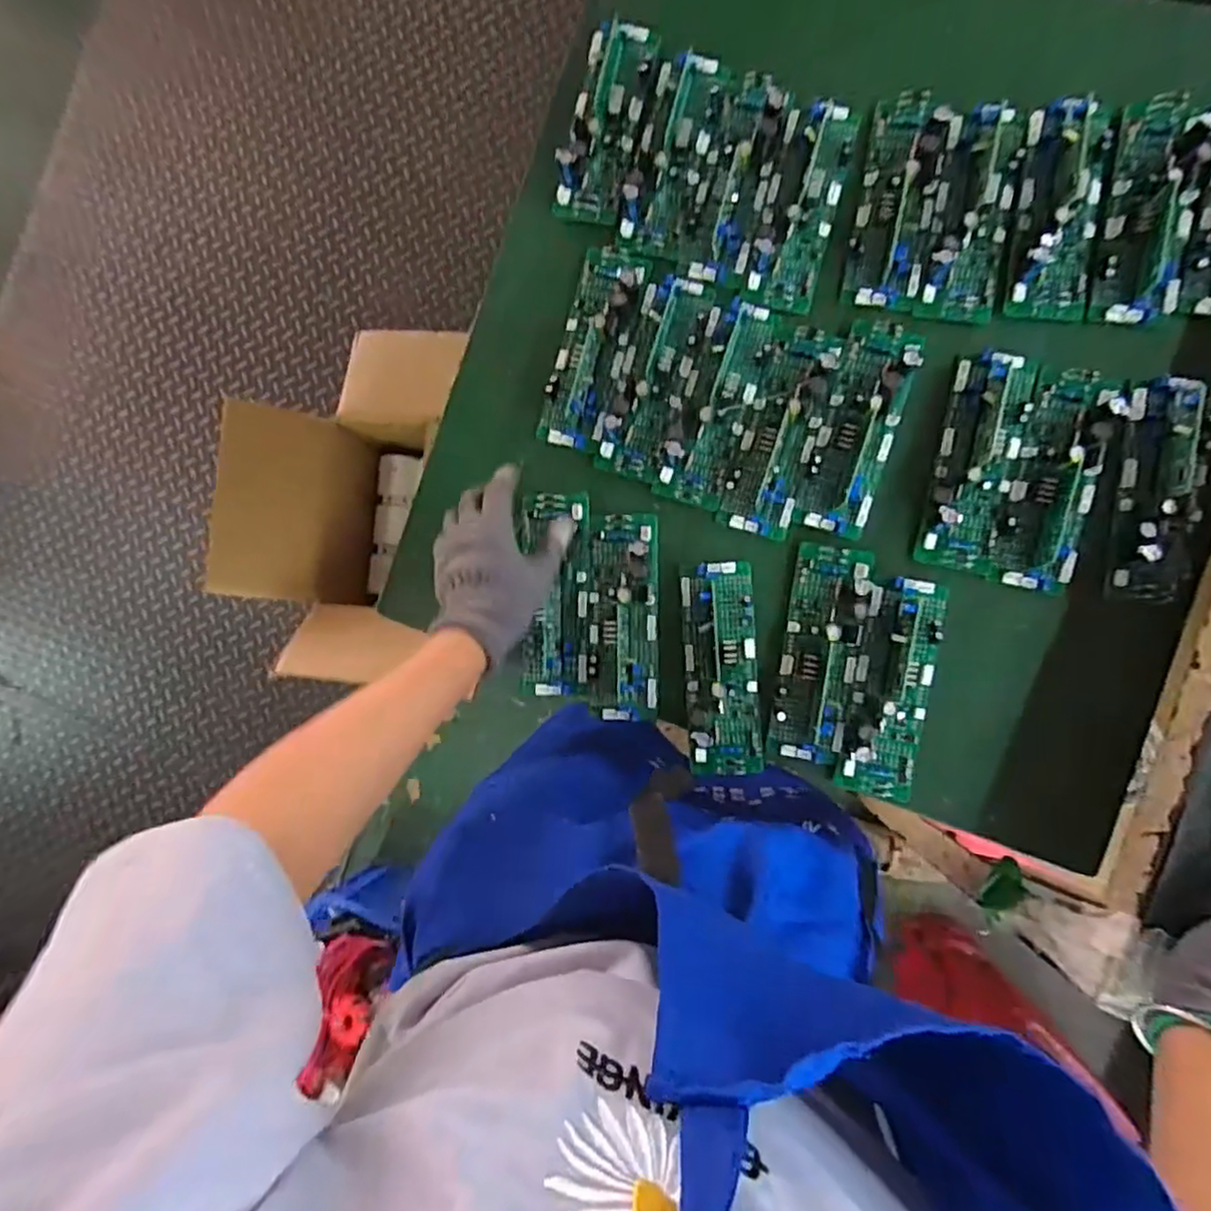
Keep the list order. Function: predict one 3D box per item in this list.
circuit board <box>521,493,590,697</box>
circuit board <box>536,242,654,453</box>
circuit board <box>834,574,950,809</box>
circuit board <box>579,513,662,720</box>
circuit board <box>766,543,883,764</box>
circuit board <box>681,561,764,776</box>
[{"bbox_3d":[-0.044,-0.011,0.587,0.062,0.035,0.176,0,86,8],"label":"circuit board"},{"bbox_3d":[-0.012,-0.229,0.591,0.061,0.025,0.177,16,92,8],"label":"circuit board"},{"bbox_3d":[0.234,0.067,0.546,0.063,0.030,0.176,10,91,8],"label":"circuit board"},{"bbox_3d":[0.010,0.009,0.578,0.070,0.030,0.177,0,89,8],"label":"circuit board"},{"bbox_3d":[0.182,0.040,0.555,0.067,0.024,0.177,9,91,8],"label":"circuit board"},{"bbox_3d":[0.098,0.053,0.566,0.061,0.031,0.179,-3,89,8],"label":"circuit board"}]

